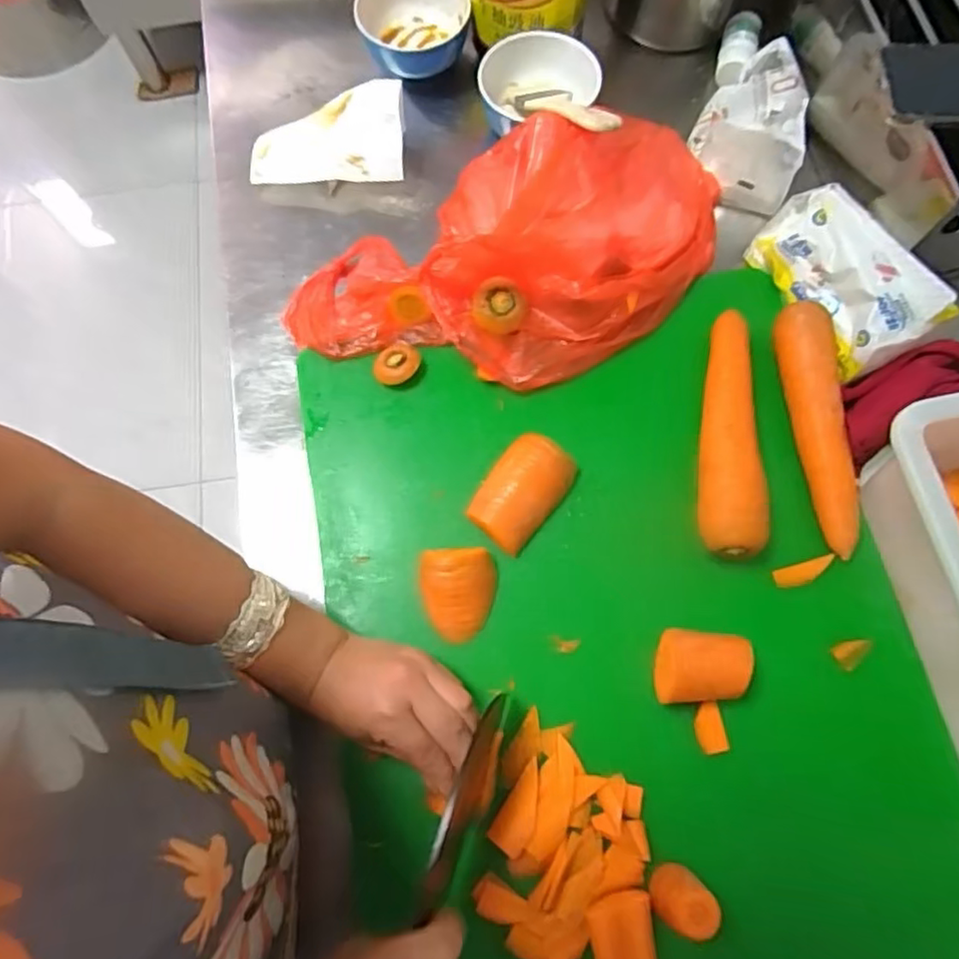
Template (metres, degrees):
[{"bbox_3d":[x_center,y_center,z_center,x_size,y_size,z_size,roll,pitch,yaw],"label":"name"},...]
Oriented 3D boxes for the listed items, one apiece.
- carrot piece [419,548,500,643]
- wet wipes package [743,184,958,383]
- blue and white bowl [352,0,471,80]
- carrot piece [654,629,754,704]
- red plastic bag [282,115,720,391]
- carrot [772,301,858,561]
[{"bbox_3d":[-0.015,0.083,0.457,0.054,0.030,0.063,0,73,0],"label":"carrot piece"},{"bbox_3d":[0.288,-0.161,0.500,0.050,0.084,0.148,-9,62,-40],"label":"wet wipes package"},{"bbox_3d":[-0.064,-0.438,0.612,0.104,0.055,0.100,0,73,0],"label":"blue and white bowl"},{"bbox_3d":[0.149,0.128,0.431,0.062,0.046,0.045,0,73,0],"label":"carrot piece"},{"bbox_3d":[0.033,-0.187,0.520,0.369,0.085,0.215,-33,76,-9],"label":"red plastic bag"},{"bbox_3d":[0.254,-0.040,0.472,0.042,0.031,0.188,-3,73,-1],"label":"carrot"}]

